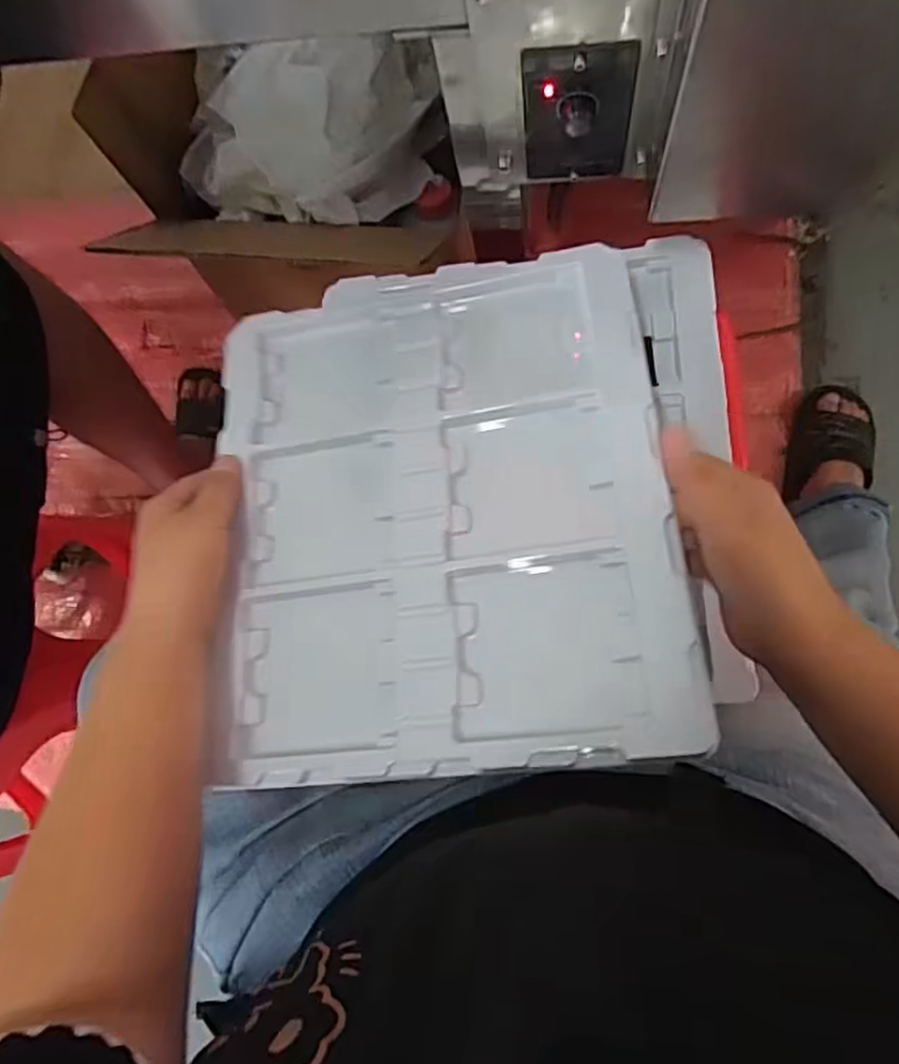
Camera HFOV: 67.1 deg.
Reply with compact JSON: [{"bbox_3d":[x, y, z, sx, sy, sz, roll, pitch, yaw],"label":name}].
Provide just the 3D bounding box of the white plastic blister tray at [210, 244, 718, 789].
[{"bbox_3d":[-0.009,-0.028,0.412,0.263,0.015,0.329,-9,67,12],"label":"white plastic blister tray"}]

